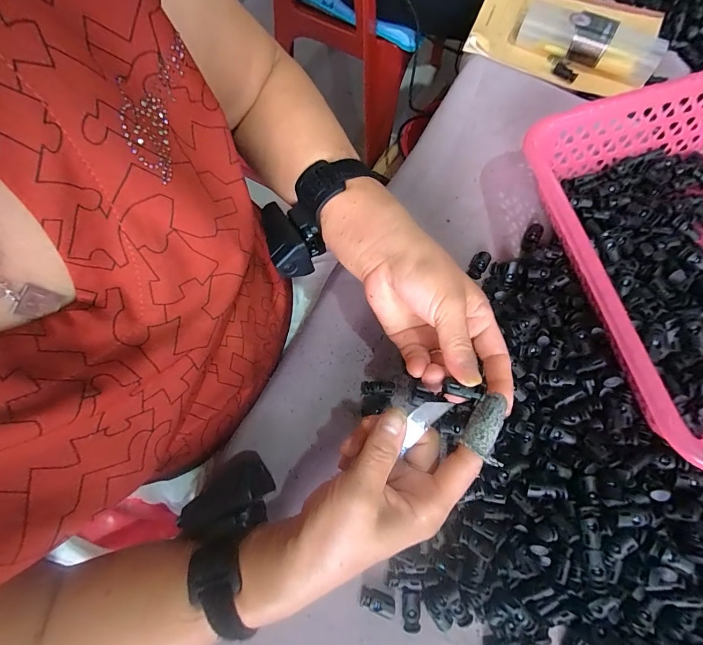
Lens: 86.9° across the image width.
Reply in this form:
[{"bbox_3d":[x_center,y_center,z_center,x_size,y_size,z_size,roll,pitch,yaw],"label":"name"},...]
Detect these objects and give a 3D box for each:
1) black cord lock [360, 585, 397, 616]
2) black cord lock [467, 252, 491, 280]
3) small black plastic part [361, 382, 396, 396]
[{"bbox_3d":[0.021,0.221,0.294,0.028,0.009,0.013,15,75,5],"label":"black cord lock"},{"bbox_3d":[0.126,-0.057,0.366,0.016,0.009,0.026,32,77,9],"label":"black cord lock"},{"bbox_3d":[0.023,0.060,0.335,0.031,0.006,0.012,-2,73,19],"label":"small black plastic part"}]

